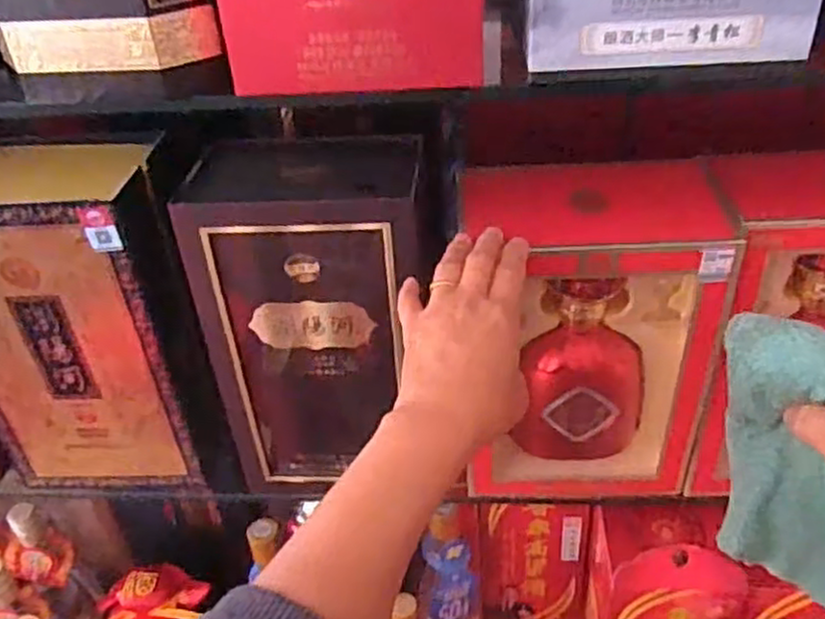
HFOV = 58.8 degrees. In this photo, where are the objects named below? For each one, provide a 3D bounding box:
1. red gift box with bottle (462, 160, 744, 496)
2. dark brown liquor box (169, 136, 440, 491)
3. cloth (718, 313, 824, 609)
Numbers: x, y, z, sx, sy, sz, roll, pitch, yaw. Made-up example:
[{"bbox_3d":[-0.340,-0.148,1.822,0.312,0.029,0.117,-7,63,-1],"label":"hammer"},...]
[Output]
[{"bbox_3d":[0.136,0.041,0.572,0.179,0.289,0.093,0,30,3],"label":"red gift box with bottle"},{"bbox_3d":[-0.071,0.016,0.591,0.182,0.295,0.083,-3,36,2],"label":"dark brown liquor box"},{"bbox_3d":[0.202,0.089,0.395,0.049,0.167,0.099,-19,14,-19],"label":"cloth"}]

